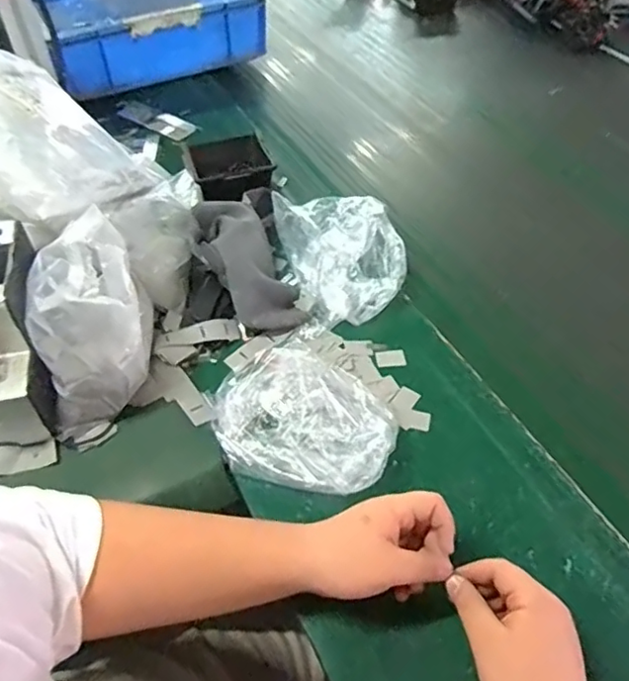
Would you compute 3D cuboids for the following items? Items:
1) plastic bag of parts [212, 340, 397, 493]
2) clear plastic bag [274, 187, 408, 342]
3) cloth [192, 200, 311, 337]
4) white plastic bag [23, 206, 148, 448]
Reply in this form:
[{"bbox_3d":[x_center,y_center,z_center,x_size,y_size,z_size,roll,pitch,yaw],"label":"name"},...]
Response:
[{"bbox_3d":[-0.012,0.082,0.588,0.187,0.052,0.144,30,54,24],"label":"plastic bag of parts"},{"bbox_3d":[0.040,-0.107,0.737,0.153,0.063,0.184,-9,49,-9],"label":"clear plastic bag"},{"bbox_3d":[-0.083,-0.094,0.702,0.093,0.059,0.194,-24,74,-18],"label":"cloth"},{"bbox_3d":[-0.230,-0.022,0.602,0.107,0.148,0.174,-12,49,-12],"label":"white plastic bag"}]

